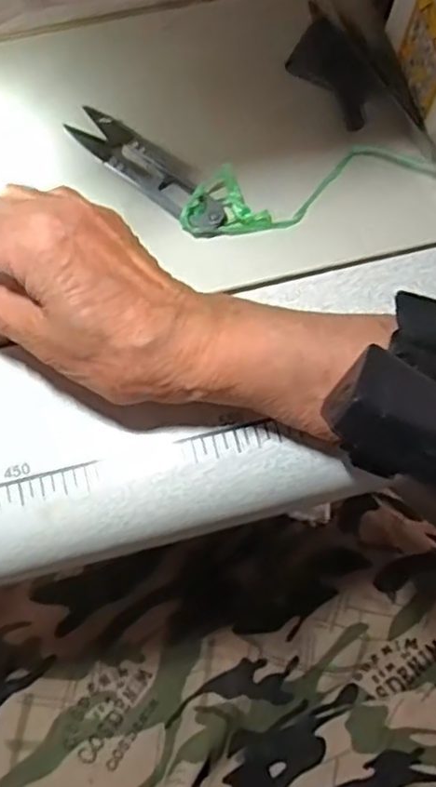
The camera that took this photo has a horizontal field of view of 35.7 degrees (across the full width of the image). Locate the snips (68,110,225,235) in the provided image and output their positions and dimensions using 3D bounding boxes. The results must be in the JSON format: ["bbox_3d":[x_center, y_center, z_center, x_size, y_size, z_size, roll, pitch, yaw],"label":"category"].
[{"bbox_3d":[-0.037,-0.114,0.347,0.097,0.014,0.025,43,77,10],"label":"snips"}]

